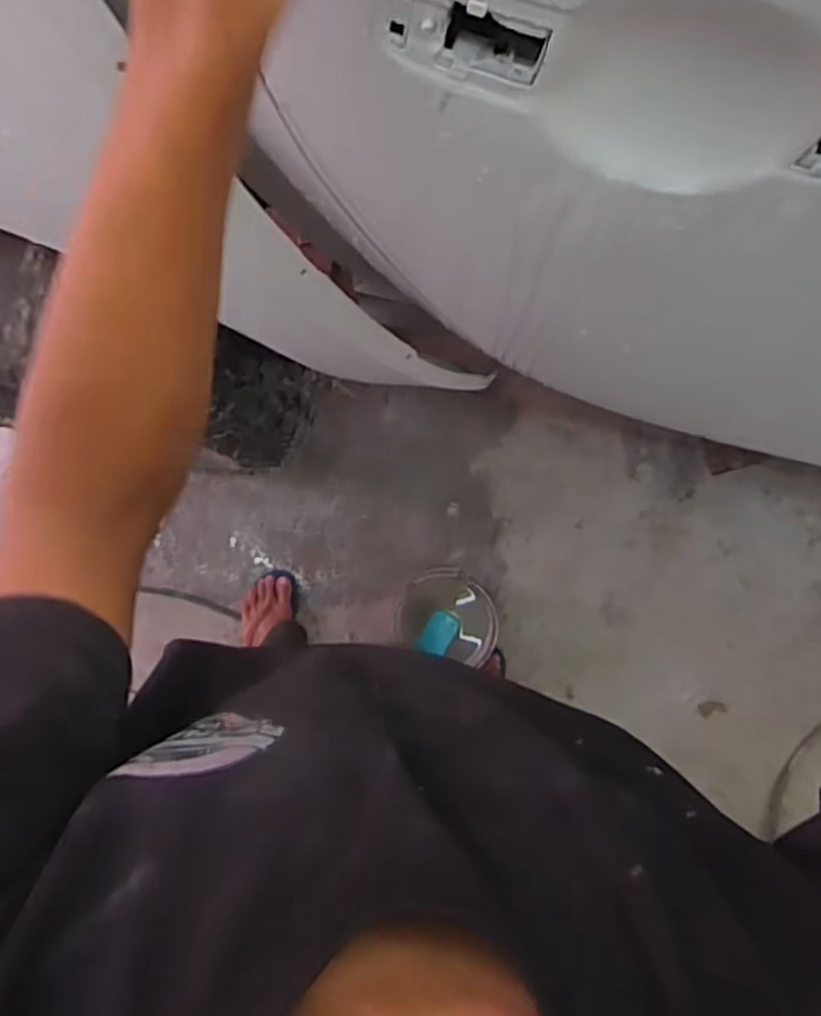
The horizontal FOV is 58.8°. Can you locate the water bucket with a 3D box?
[{"bbox_3d":[0.081,0.218,1.497,0.205,0.200,0.178,20,85,0],"label":"water bucket"}]

